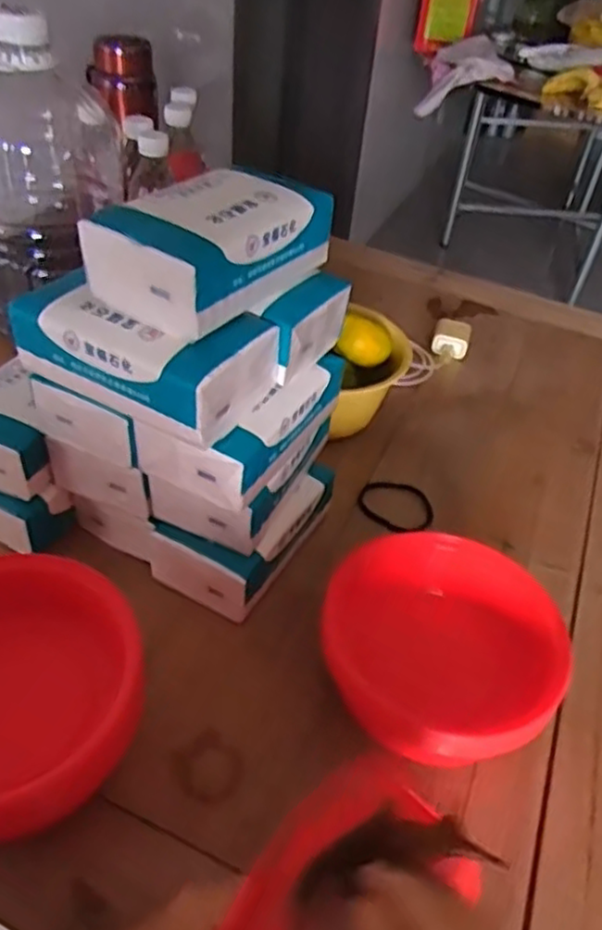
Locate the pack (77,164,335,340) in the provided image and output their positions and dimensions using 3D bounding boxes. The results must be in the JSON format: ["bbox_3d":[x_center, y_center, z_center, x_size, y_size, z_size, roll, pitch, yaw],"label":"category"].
[{"bbox_3d":[-0.055,-0.149,0.466,0.086,0.057,0.150,28,47,22],"label":"pack"}]

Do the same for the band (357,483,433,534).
[{"bbox_3d":[0.092,0.039,0.675,0.070,0.005,0.064,4,43,-3],"label":"band"}]

